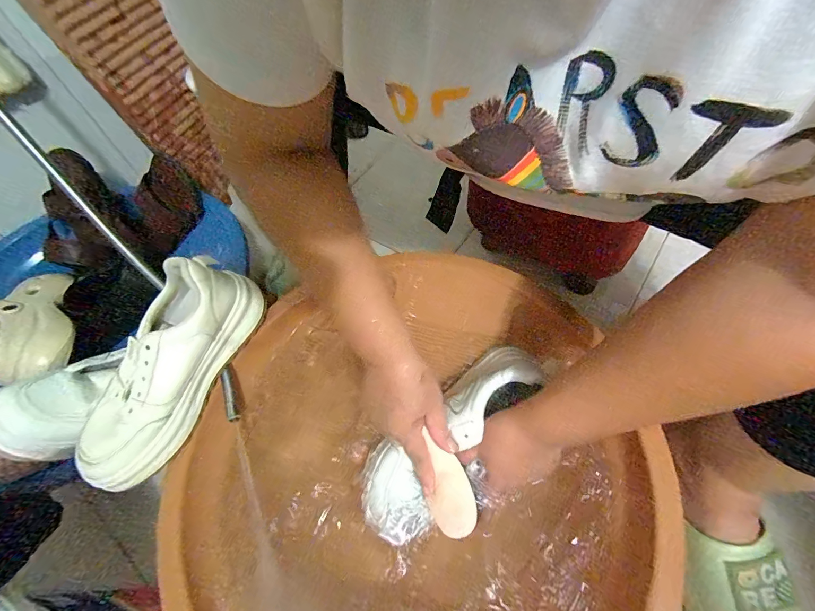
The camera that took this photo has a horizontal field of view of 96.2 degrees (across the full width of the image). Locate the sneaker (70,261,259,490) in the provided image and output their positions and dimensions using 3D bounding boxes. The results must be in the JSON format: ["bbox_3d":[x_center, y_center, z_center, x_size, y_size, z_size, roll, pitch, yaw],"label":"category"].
[{"bbox_3d":[-0.256,0.062,0.386,0.085,0.089,0.239,21,77,17],"label":"sneaker"}]

